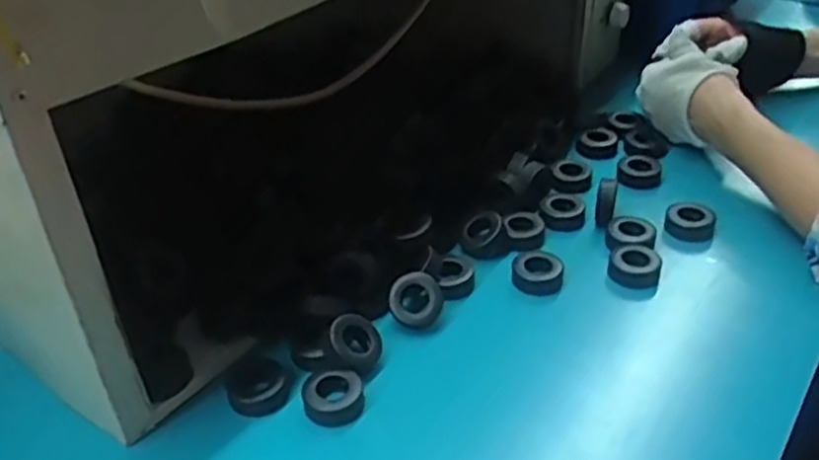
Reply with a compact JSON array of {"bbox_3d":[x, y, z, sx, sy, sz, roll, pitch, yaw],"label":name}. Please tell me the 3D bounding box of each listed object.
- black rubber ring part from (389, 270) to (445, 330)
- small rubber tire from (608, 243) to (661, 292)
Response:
[{"bbox_3d":[0.005,0.049,0.535,0.039,0.017,0.037,25,85,28],"label":"black rubber ring part"},{"bbox_3d":[0.167,0.029,0.569,0.036,0.026,0.031,11,37,12],"label":"small rubber tire"}]

